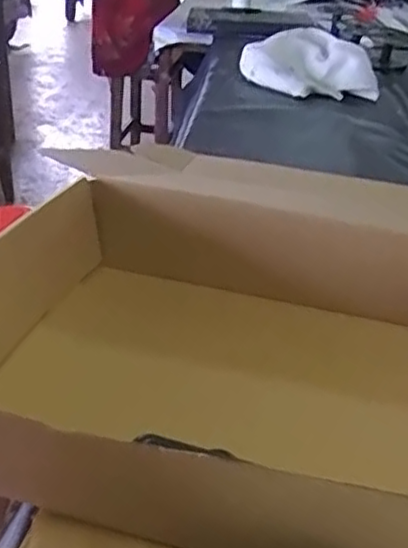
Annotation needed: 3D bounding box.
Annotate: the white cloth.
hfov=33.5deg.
[{"bbox_3d":[0.185,-0.367,1.201,0.236,0.084,0.186,3,29,1],"label":"white cloth"}]

